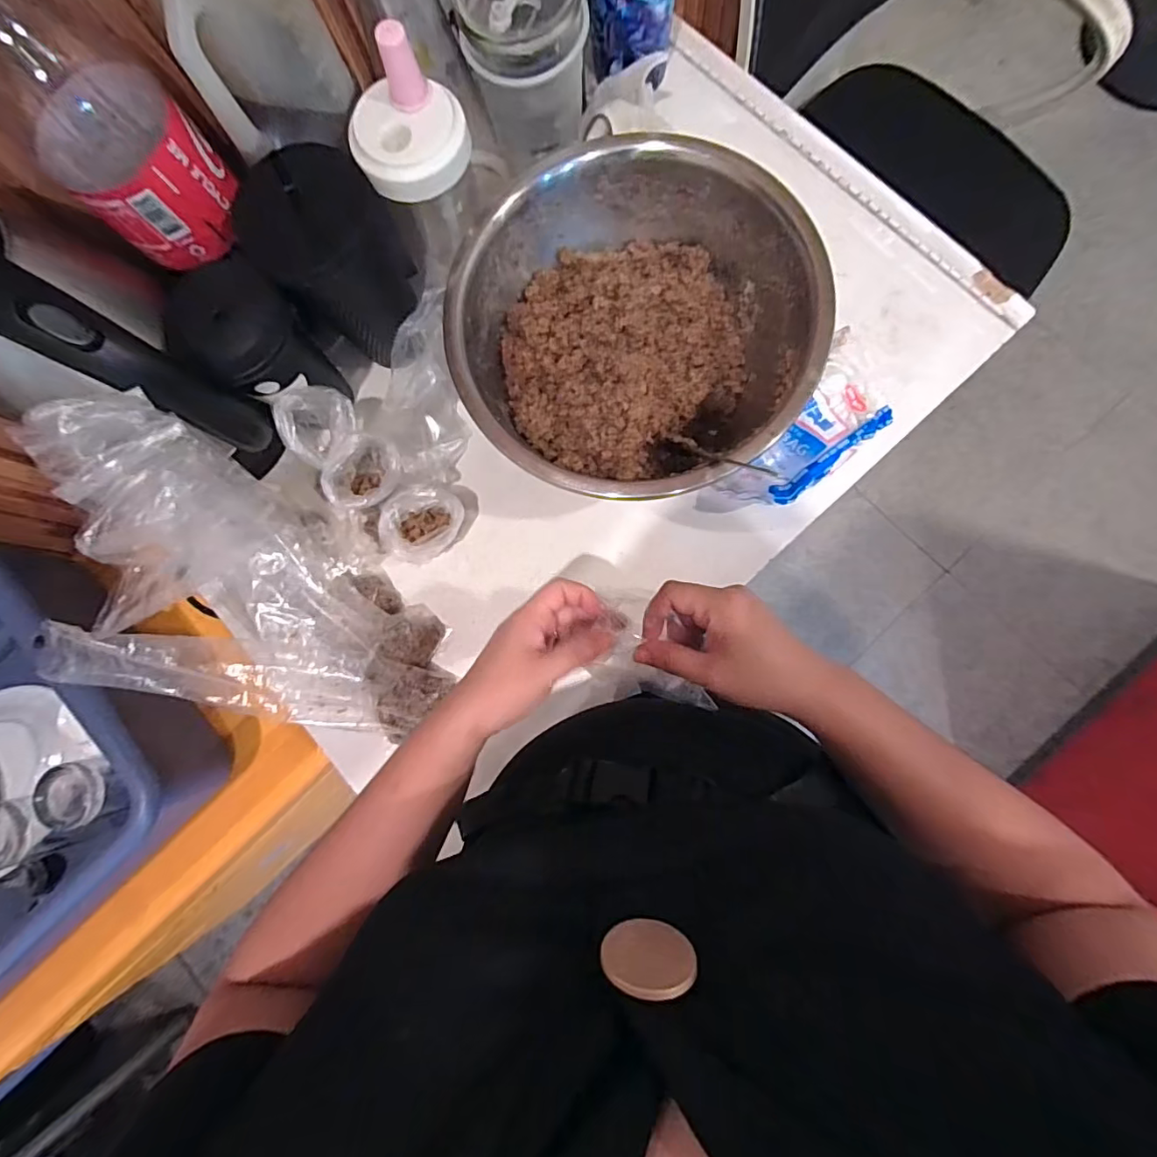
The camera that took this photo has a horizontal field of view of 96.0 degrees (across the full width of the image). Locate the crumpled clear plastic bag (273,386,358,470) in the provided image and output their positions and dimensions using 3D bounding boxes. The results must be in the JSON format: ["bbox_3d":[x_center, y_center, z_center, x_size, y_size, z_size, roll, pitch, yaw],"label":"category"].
[{"bbox_3d":[-0.214,-0.127,0.423,0.045,0.044,0.064,21,86,7],"label":"crumpled clear plastic bag"}]

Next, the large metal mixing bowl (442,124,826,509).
[{"bbox_3d":[0.046,-0.206,0.442,0.277,0.097,0.247,12,84,7],"label":"large metal mixing bowl"}]

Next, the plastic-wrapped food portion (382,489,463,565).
[{"bbox_3d":[-0.134,-0.043,0.463,0.057,0.056,0.063,16,85,7],"label":"plastic-wrapped food portion"}]

